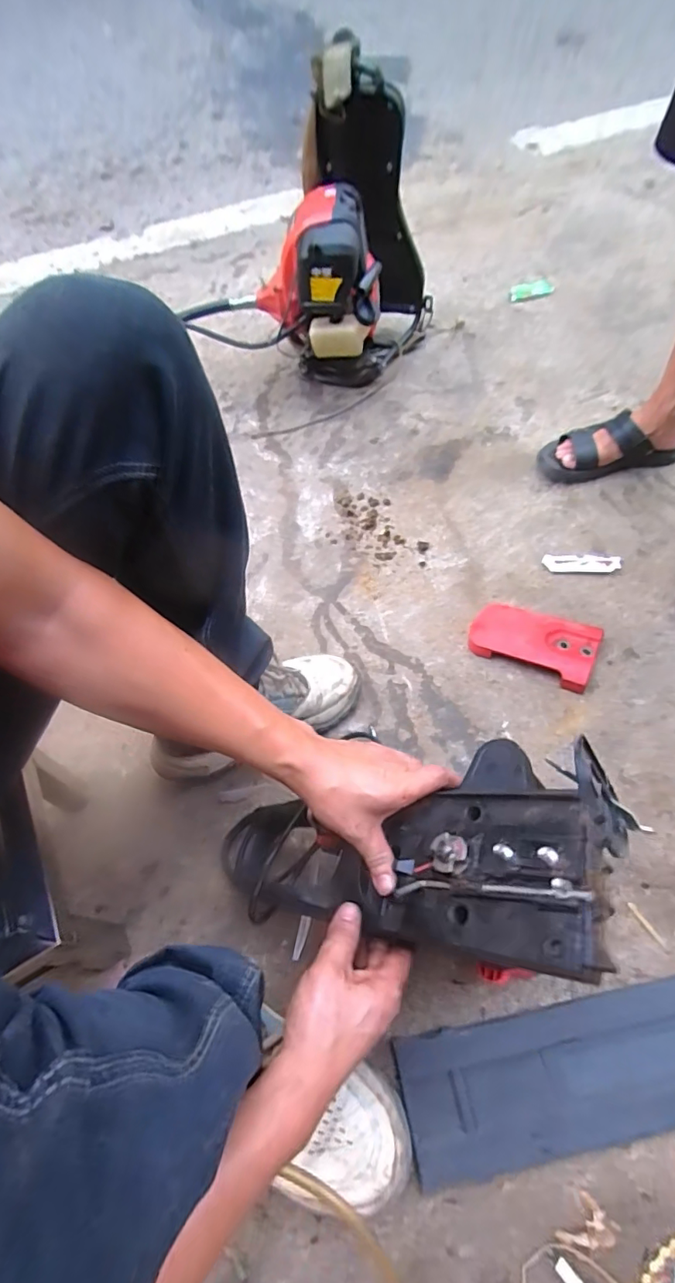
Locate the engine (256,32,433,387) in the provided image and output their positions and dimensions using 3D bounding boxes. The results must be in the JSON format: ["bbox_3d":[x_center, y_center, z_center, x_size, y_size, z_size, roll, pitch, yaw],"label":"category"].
[{"bbox_3d":[0.016,-0.770,0.992,0.241,0.456,0.350,31,69,17],"label":"engine"}]

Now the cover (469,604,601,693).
[{"bbox_3d":[0.276,0.001,0.722,0.168,0.039,0.105,23,63,18],"label":"cover"}]

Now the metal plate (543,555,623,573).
[{"bbox_3d":[0.393,-0.125,0.814,0.116,0.004,0.041,3,63,4],"label":"metal plate"}]

